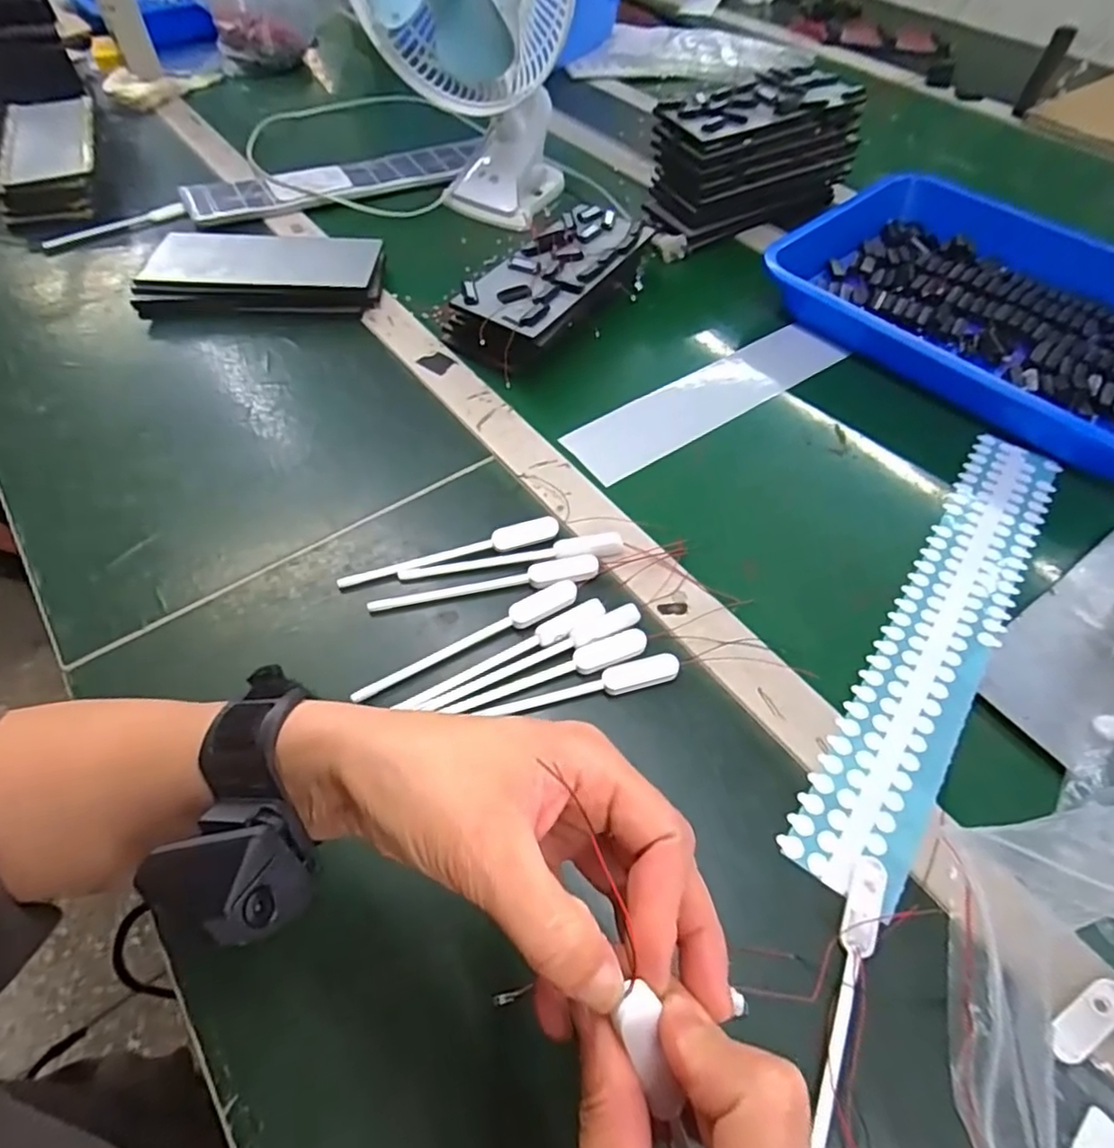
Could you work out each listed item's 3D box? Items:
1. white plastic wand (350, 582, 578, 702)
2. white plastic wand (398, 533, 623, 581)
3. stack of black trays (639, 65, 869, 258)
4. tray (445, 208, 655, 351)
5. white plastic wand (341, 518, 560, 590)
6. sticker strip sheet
[{"bbox_3d":[-0.051,0.039,0.379,0.144,0.005,0.018,-25,59,-18],"label":"white plastic wand"},{"bbox_3d":[-0.029,-0.010,0.413,0.145,0.007,0.015,-8,56,-7],"label":"white plastic wand"},{"bbox_3d":[0.201,-0.428,0.658,0.215,0.106,0.082,-21,58,-15],"label":"stack of black trays"},{"bbox_3d":[-0.002,-0.247,0.559,0.098,0.057,0.205,35,61,21],"label":"tray"},{"bbox_3d":[-0.070,-0.015,0.420,0.144,0.011,0.017,-12,56,-9],"label":"white plastic wand"},{"bbox_3d":[0.247,0.030,0.405,0.061,0.004,0.377,30,58,22],"label":"sticker strip sheet"}]

